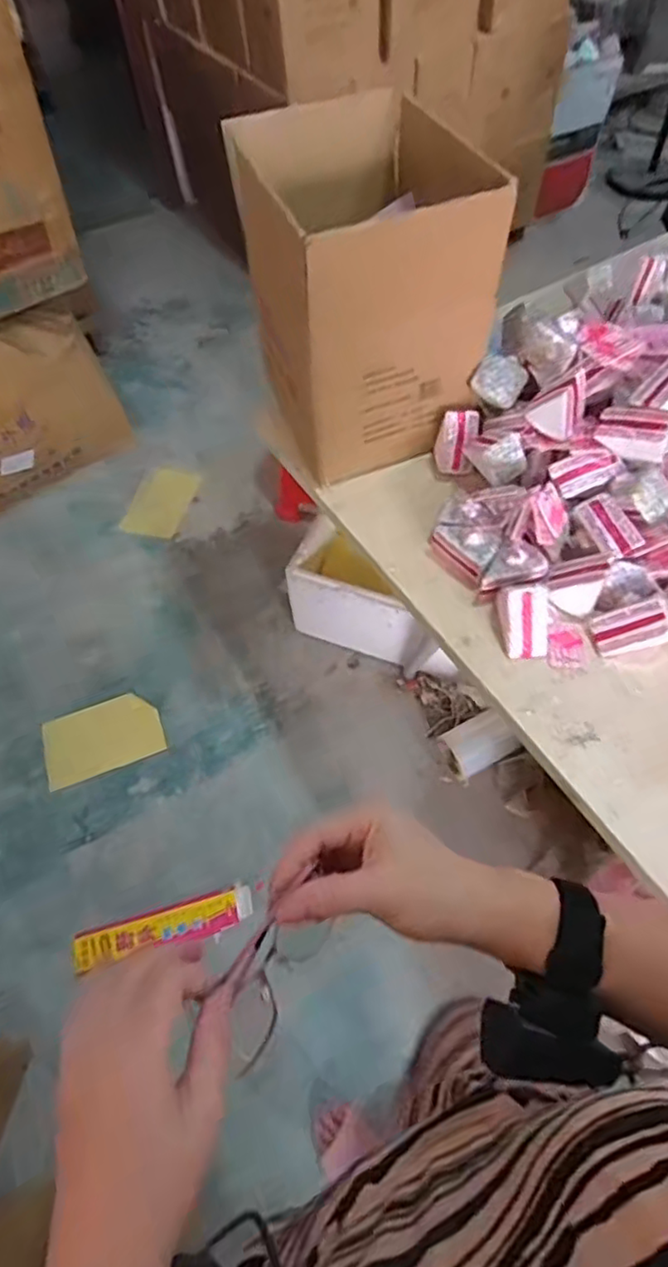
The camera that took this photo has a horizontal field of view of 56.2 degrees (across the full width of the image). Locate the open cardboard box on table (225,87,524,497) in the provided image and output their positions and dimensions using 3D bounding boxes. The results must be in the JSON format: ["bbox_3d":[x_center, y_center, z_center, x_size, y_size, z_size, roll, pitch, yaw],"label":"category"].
[{"bbox_3d":[0.037,-0.472,0.888,0.262,0.345,0.316,-20,58,-10],"label":"open cardboard box on table"}]

